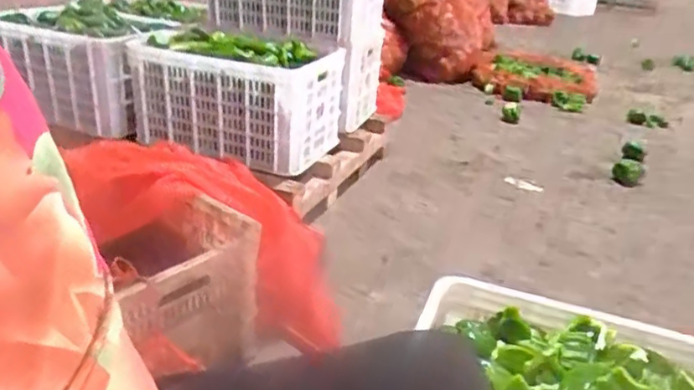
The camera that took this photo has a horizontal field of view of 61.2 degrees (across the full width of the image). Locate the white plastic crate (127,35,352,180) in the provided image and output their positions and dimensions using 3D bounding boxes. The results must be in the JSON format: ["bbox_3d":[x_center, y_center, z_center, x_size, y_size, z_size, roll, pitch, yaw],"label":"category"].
[{"bbox_3d":[-0.293,-0.271,1.595,0.506,0.269,0.310,12,27,15],"label":"white plastic crate"}]

